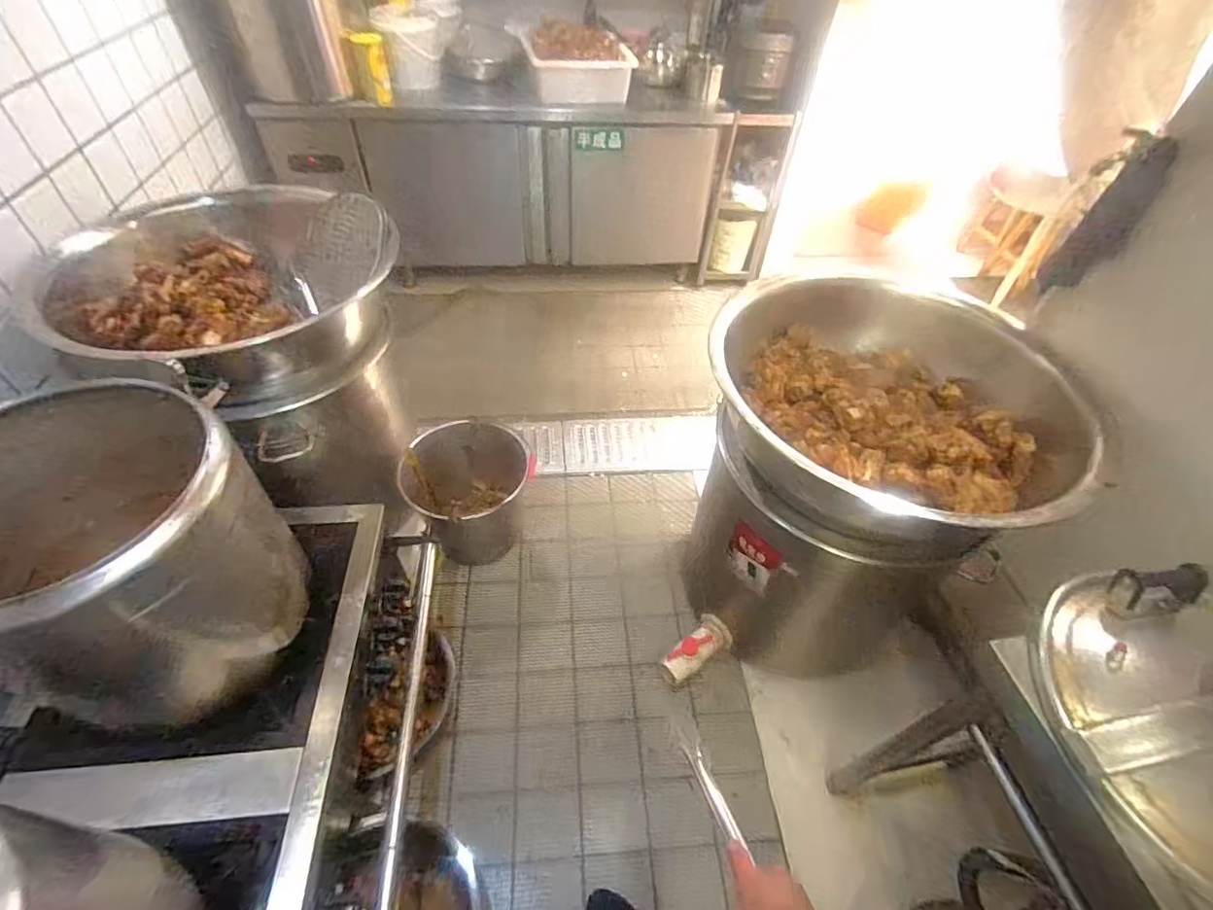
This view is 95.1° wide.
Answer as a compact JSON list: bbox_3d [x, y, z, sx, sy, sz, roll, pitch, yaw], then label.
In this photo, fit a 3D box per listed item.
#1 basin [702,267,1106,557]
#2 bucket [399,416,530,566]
[{"bbox_3d":[0.542,-0.081,1.148,0.646,0.266,0.670,2,48,-3],"label":"basin"},{"bbox_3d":[-0.417,0.108,1.640,0.332,0.274,0.374,7,48,1],"label":"bucket"}]

